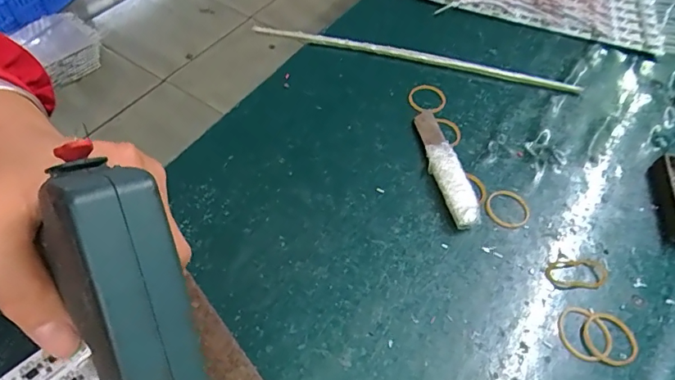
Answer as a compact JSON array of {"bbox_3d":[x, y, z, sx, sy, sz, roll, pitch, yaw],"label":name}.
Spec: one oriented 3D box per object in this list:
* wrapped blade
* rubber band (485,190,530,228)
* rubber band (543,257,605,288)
[{"bbox_3d":[0.074,-0.020,0.319,0.023,0.013,0.102,-9,56,-11],"label":"wrapped blade"},{"bbox_3d":[0.112,0.012,0.302,0.028,0.004,0.028,2,55,-3],"label":"rubber band"},{"bbox_3d":[0.146,0.051,0.281,0.039,0.004,0.019,1,55,-4],"label":"rubber band"}]

